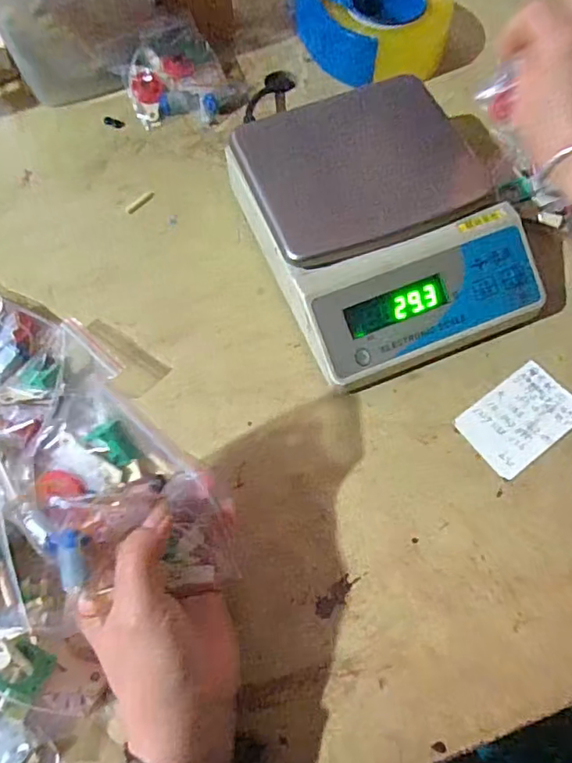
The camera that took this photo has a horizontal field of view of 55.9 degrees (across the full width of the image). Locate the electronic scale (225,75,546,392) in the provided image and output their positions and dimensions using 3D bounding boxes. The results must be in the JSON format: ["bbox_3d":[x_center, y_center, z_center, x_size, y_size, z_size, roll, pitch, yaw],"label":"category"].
[{"bbox_3d":[0.075,-0.130,0.448,0.195,0.085,0.240,-22,67,-8],"label":"electronic scale"}]

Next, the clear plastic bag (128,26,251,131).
[{"bbox_3d":[-0.107,-0.318,0.562,0.117,0.048,0.094,-25,67,-9],"label":"clear plastic bag"}]

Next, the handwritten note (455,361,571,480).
[{"bbox_3d":[0.183,0.028,0.417,0.090,0.004,0.059,-35,69,-13],"label":"handwritten note"}]

